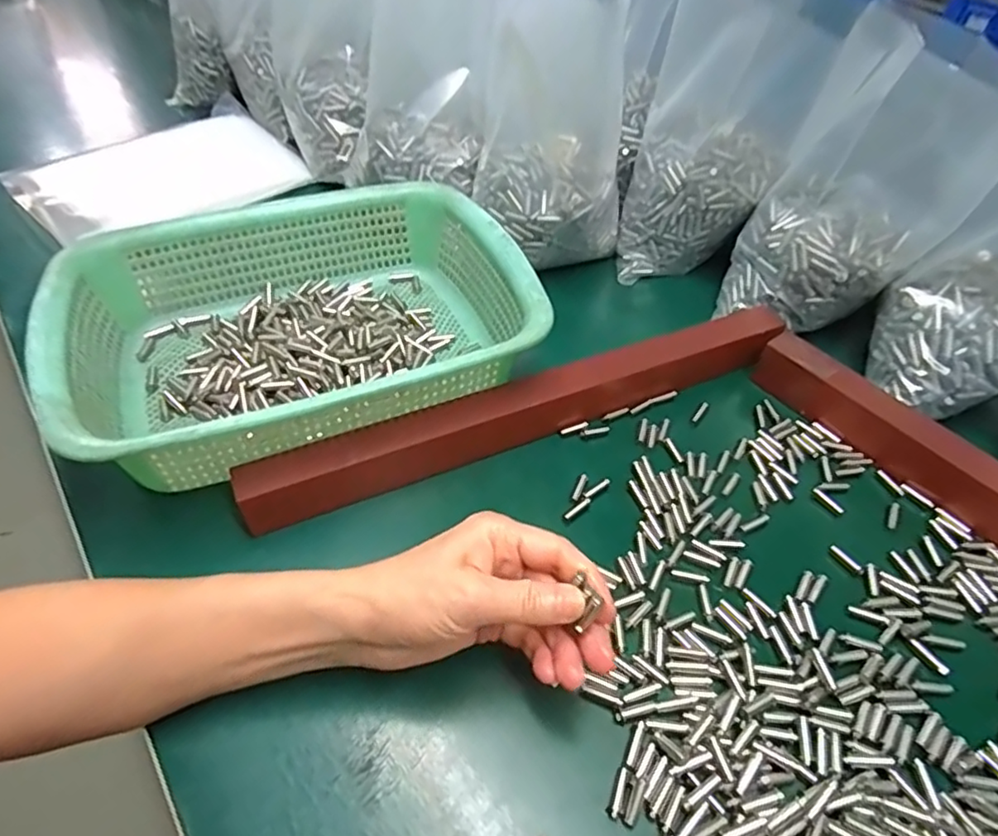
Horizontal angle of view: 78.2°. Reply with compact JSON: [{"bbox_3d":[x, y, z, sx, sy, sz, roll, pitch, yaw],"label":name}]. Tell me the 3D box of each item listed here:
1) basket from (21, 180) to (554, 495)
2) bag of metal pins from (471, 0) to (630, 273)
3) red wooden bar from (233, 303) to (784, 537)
[{"bbox_3d":[-0.134,-0.066,0.430,0.292,0.076,0.222,-20,53,-18],"label":"basket"},{"bbox_3d":[0.047,-0.239,0.504,0.123,0.202,0.111,8,49,5],"label":"bag of metal pins"},{"bbox_3d":[0.030,-0.010,0.419,0.396,0.037,0.032,-19,52,-18],"label":"red wooden bar"}]

